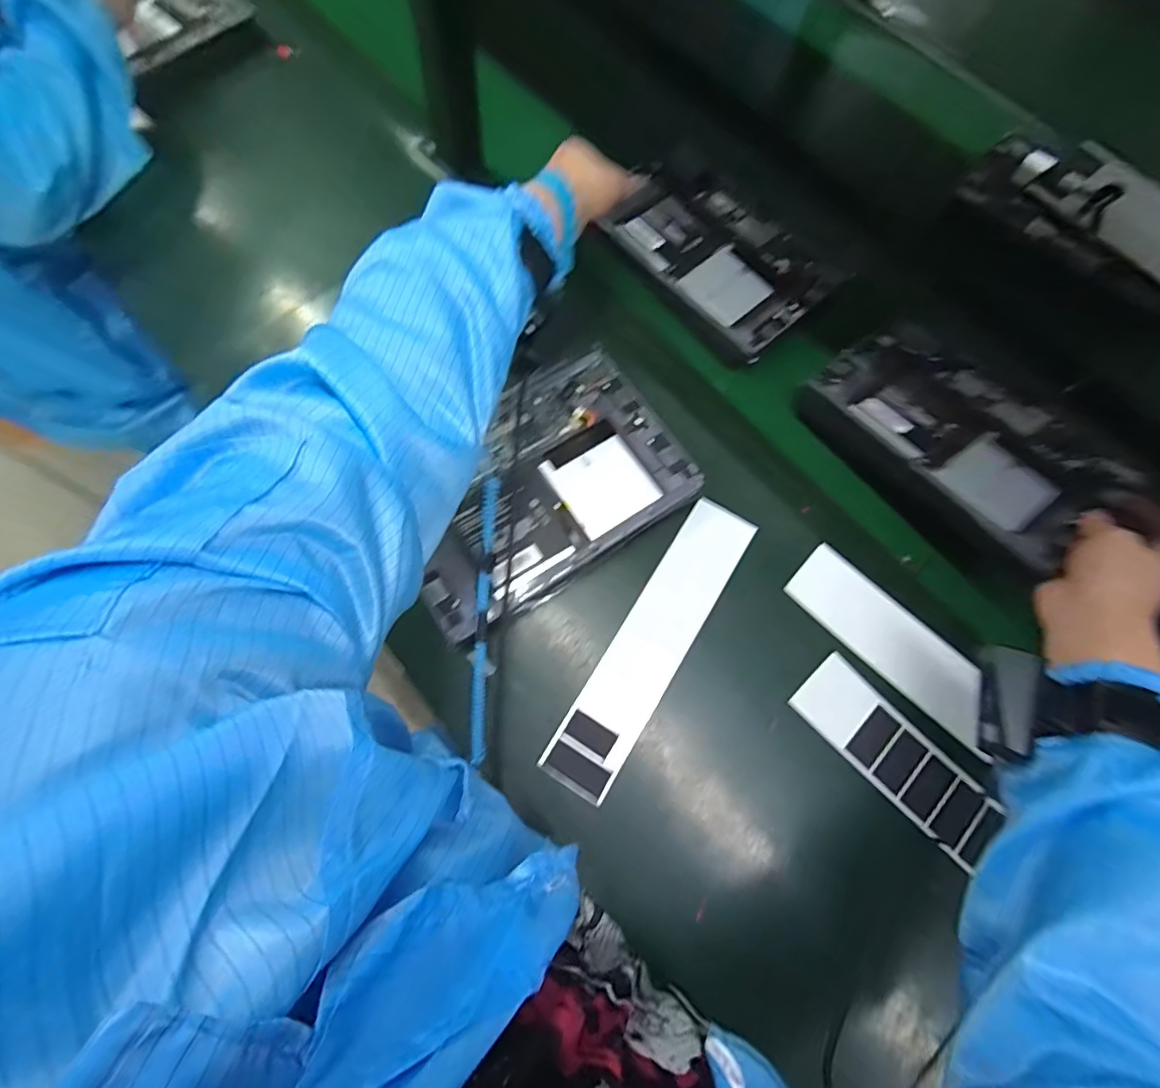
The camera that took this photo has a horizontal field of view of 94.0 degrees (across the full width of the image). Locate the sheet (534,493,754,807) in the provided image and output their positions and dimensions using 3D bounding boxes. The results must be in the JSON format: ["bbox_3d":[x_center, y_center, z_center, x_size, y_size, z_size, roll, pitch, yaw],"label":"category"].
[{"bbox_3d":[0.063,0.080,0.454,0.057,0.005,0.265,32,74,8],"label":"sheet"}]

